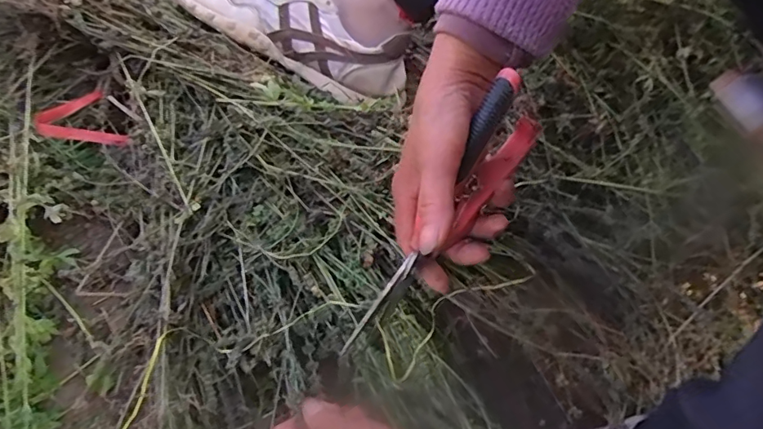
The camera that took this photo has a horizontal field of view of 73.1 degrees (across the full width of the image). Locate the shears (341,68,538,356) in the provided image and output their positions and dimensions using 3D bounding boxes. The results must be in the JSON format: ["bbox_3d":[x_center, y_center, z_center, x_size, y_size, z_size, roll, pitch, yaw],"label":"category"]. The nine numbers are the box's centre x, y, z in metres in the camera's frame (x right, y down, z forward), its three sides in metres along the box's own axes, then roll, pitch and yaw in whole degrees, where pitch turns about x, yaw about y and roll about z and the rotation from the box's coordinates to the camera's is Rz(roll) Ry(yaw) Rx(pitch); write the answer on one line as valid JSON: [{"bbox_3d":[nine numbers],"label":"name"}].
[{"bbox_3d":[0.040,0.007,0.334,0.027,0.067,0.188,35,97,16],"label":"shears"}]

